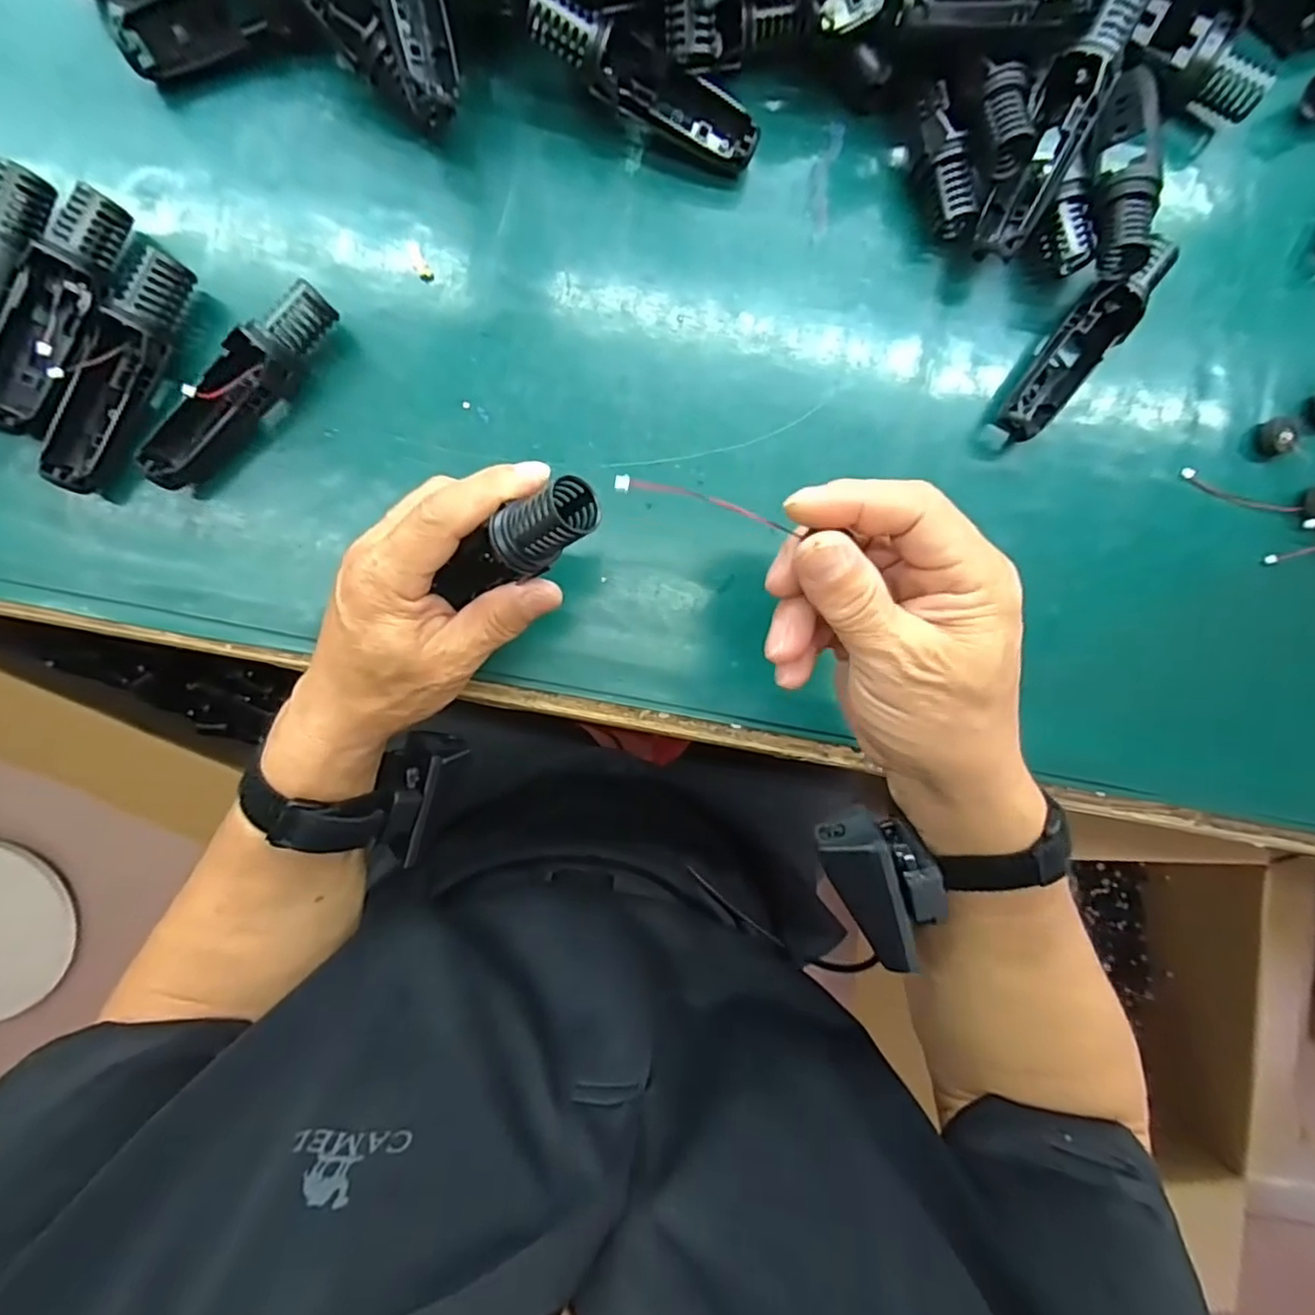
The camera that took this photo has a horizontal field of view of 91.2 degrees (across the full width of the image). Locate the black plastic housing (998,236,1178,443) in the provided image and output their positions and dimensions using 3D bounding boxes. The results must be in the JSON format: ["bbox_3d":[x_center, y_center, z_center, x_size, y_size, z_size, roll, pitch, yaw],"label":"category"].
[{"bbox_3d":[0.231,-0.171,0.351,0.029,0.031,0.120,37,88,-3],"label":"black plastic housing"}]

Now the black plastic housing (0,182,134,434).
[{"bbox_3d":[-0.297,-0.168,0.314,0.035,0.030,0.119,21,89,-4],"label":"black plastic housing"}]

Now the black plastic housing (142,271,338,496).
[{"bbox_3d":[-0.207,-0.134,0.322,0.119,0.033,0.030,-43,93,-2],"label":"black plastic housing"}]

